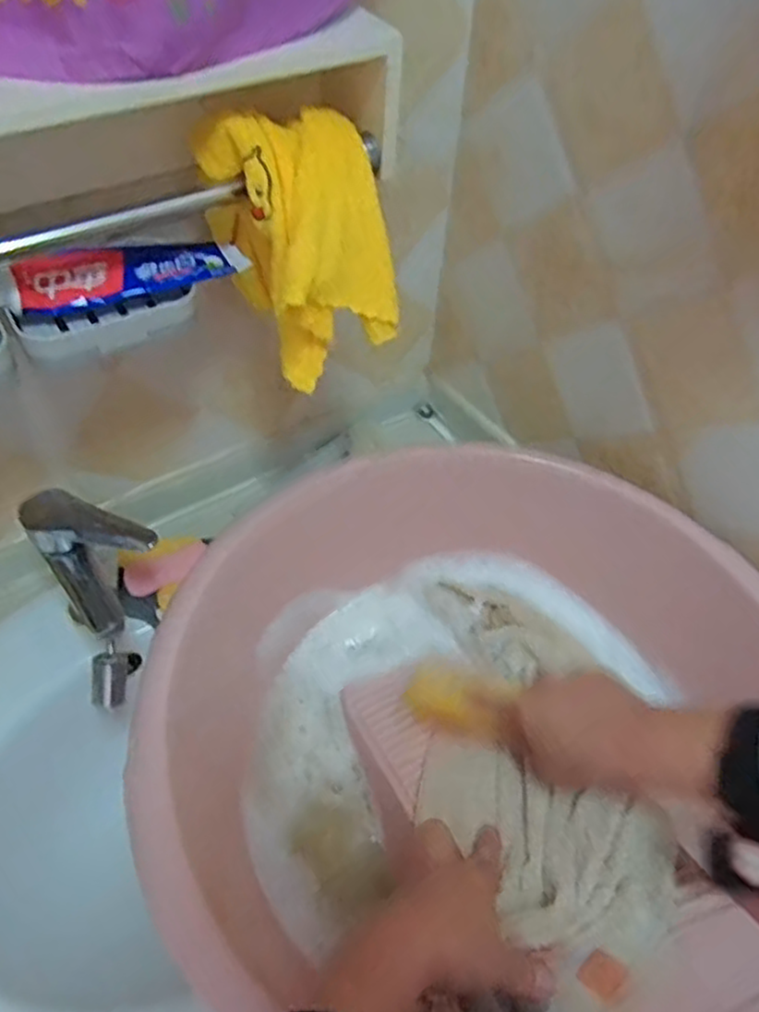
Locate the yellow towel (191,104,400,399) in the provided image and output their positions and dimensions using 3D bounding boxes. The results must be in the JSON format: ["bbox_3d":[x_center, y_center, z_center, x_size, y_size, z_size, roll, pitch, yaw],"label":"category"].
[{"bbox_3d":[-0.052,-0.183,0.527,0.114,0.159,0.103,-23,56,-21],"label":"yellow towel"}]

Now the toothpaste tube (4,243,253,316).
[{"bbox_3d":[-0.175,-0.167,0.514,0.166,0.028,0.041,-27,57,-23],"label":"toothpaste tube"}]

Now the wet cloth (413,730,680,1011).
[{"bbox_3d":[0.114,0.217,0.489,0.142,0.036,0.216,-16,28,-19],"label":"wet cloth"}]

